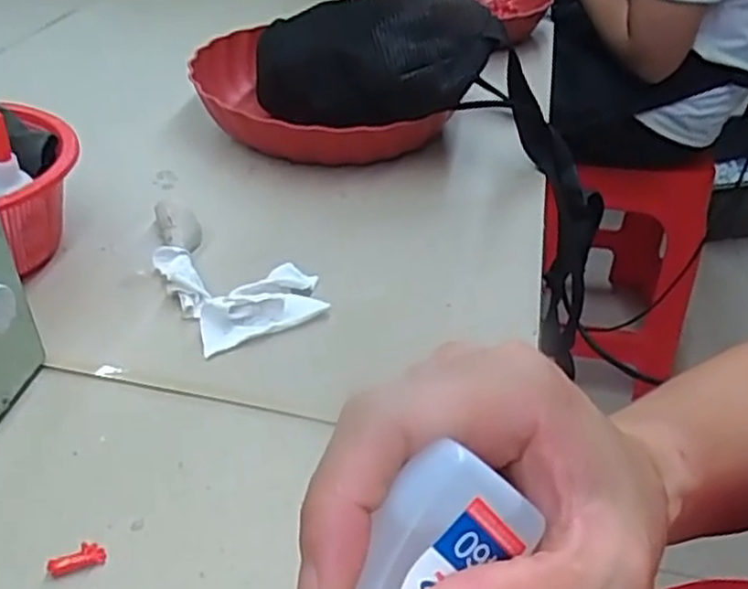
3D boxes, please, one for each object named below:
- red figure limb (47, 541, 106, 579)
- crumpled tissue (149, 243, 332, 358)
[{"bbox_3d":[-0.129,0.115,0.314,0.023,0.007,0.010,-15,43,-25],"label":"red figure limb"},{"bbox_3d":[-0.085,-0.009,0.464,0.083,0.019,0.098,-17,44,-27],"label":"crumpled tissue"}]

